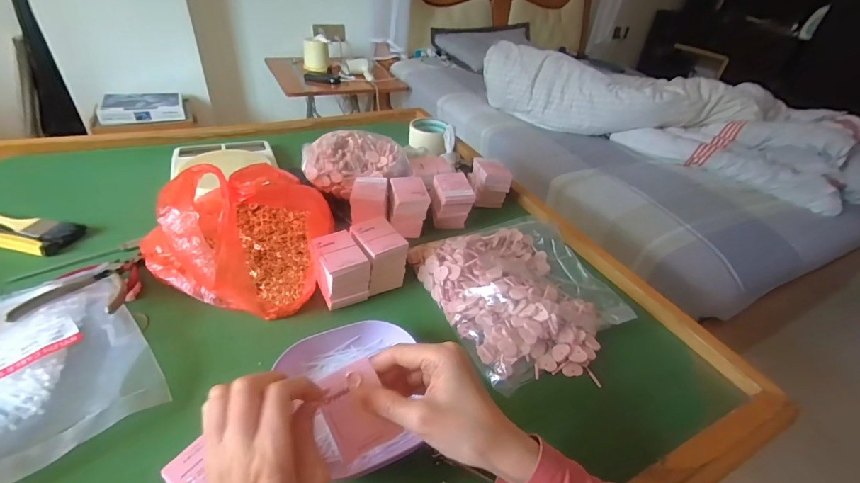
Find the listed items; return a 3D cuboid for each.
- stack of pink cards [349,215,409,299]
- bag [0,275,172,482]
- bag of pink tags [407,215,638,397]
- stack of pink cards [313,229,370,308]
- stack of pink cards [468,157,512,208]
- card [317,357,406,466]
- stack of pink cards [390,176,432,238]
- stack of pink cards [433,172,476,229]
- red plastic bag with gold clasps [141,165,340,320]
[{"bbox_3d":[-0.065,0.017,0.509,0.055,0.069,0.068,-16,44,-27],"label":"stack of pink cards"},{"bbox_3d":[-0.372,0.112,0.365,0.170,0.018,0.225,-28,51,-36],"label":"bag"},{"bbox_3d":[0.115,0.058,0.497,0.207,0.045,0.234,-13,43,-24],"label":"bag of pink tags"},{"bbox_3d":[-0.110,0.035,0.479,0.054,0.062,0.065,-18,45,-28],"label":"stack of pink cards"},{"bbox_3d":[0.101,-0.102,0.679,0.053,0.065,0.064,-1,40,-11],"label":"stack of pink cards"},{"bbox_3d":[-0.055,0.124,0.290,0.048,0.007,0.062,-26,84,1],"label":"card"},{"bbox_3d":[-0.034,-0.053,0.601,0.054,0.062,0.071,-4,40,-14],"label":"stack of pink cards"},{"bbox_3d":[0.032,-0.064,0.620,0.057,0.063,0.067,-2,40,-12],"label":"stack of pink cards"},{"bbox_3d":[-0.228,-0.023,0.456,0.183,0.163,0.188,-22,48,-32],"label":"red plastic bag with gold clasps"}]

